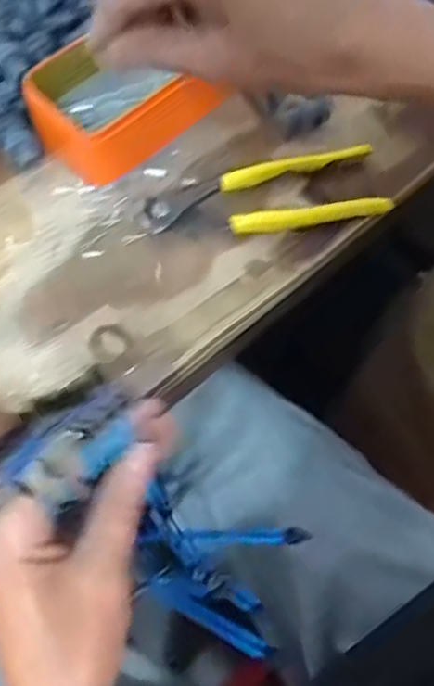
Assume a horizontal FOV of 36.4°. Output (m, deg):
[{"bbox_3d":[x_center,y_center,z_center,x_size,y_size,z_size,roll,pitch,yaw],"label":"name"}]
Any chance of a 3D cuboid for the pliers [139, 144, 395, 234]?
[{"bbox_3d":[0.031,-0.096,0.440,0.161,0.028,0.053,-12,64,-6],"label":"pliers"}]

